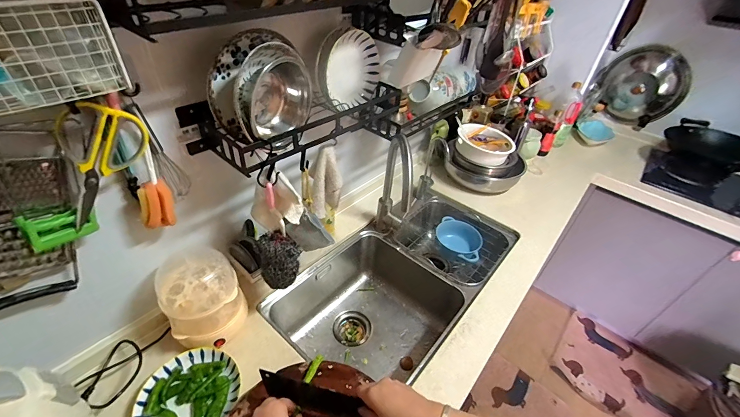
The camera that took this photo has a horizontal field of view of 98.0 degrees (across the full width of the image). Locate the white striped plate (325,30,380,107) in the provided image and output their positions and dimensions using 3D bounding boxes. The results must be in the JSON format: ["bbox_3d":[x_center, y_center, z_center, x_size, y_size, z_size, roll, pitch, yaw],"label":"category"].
[{"bbox_3d":[-0.034,-0.318,0.739,0.032,0.150,0.156,32,47,29],"label":"white striped plate"}]

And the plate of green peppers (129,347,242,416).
[{"bbox_3d":[-0.334,0.348,0.596,0.160,0.031,0.167,3,39,-2],"label":"plate of green peppers"}]

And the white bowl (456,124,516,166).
[{"bbox_3d":[0.436,-0.245,1.219,0.200,0.074,0.200,3,39,-2],"label":"white bowl"}]

